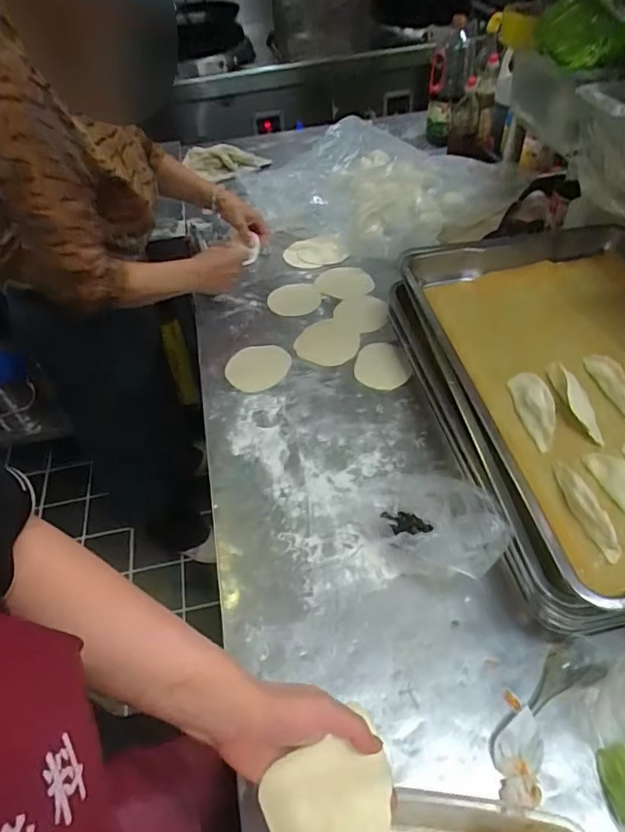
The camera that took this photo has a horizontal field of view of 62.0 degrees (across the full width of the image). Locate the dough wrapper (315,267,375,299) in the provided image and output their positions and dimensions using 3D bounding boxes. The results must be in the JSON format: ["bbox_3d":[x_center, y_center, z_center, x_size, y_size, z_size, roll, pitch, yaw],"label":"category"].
[{"bbox_3d":[0.064,-0.268,1.048,0.109,0.009,0.109,-10,47,1],"label":"dough wrapper"}]

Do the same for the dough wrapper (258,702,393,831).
[{"bbox_3d":[0.021,0.293,0.399,0.104,0.011,0.086,-31,63,-23],"label":"dough wrapper"}]

